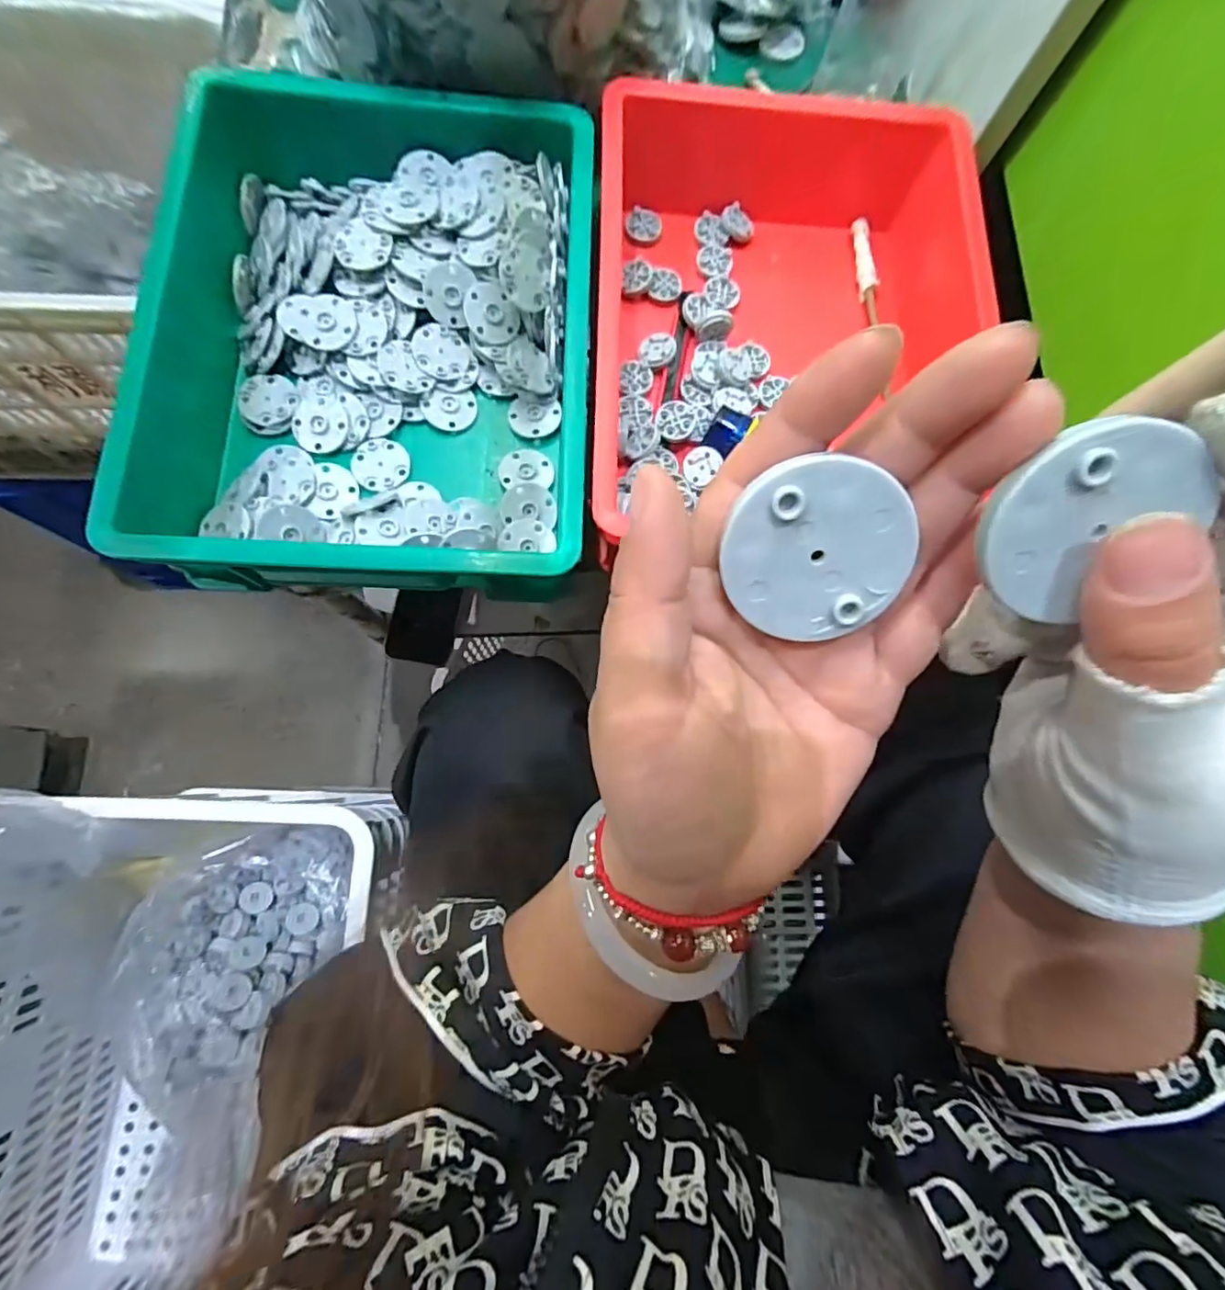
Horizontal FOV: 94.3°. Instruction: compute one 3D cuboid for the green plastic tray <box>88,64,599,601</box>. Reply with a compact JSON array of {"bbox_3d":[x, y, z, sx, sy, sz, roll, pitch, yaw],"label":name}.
[{"bbox_3d":[-0.145,-0.206,0.385,0.262,0.091,0.347,1,76,1],"label":"green plastic tray"}]

